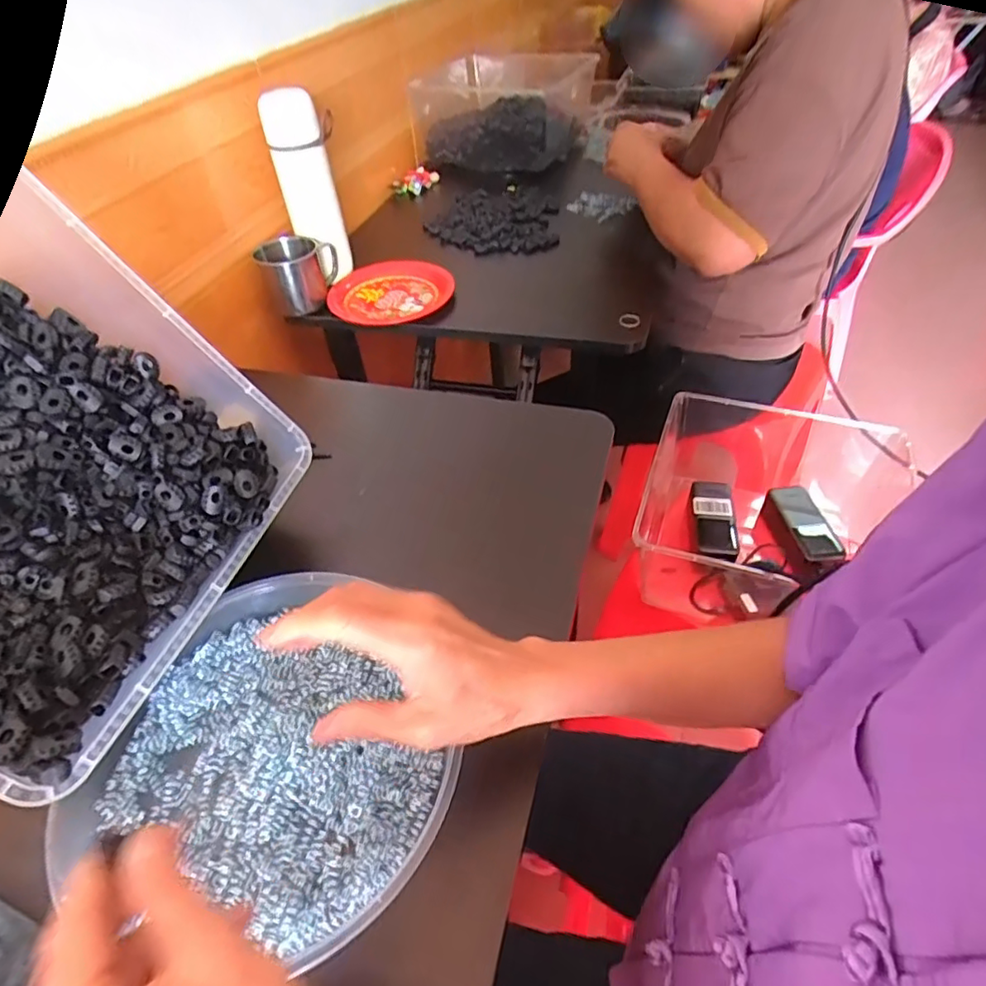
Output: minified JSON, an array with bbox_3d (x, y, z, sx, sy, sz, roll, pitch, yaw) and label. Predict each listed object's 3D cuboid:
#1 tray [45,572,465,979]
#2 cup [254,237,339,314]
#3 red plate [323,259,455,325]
[{"bbox_3d":[-0.129,0.150,0.368,0.214,0.030,0.195,-2,46,2],"label":"tray"},{"bbox_3d":[-0.260,-0.296,0.778,0.078,0.075,0.089,2,46,6],"label":"cup"},{"bbox_3d":[-0.139,-0.277,0.801,0.167,0.026,0.153,-2,46,2],"label":"red plate"}]

